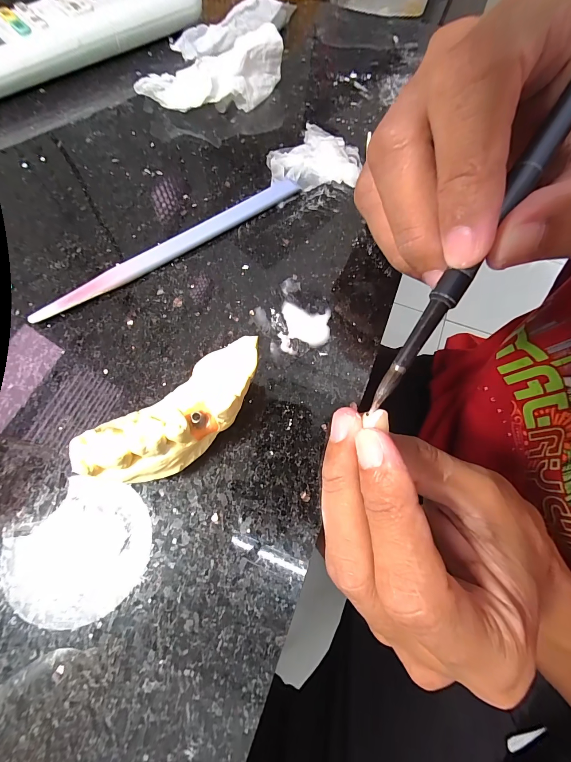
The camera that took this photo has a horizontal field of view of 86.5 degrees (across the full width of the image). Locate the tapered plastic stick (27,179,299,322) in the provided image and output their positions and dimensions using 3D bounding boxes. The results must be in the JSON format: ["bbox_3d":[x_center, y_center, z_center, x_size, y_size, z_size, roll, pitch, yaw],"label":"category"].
[{"bbox_3d":[-0.051,-0.064,0.143,0.134,0.005,0.010,-35,74,-14],"label":"tapered plastic stick"}]

